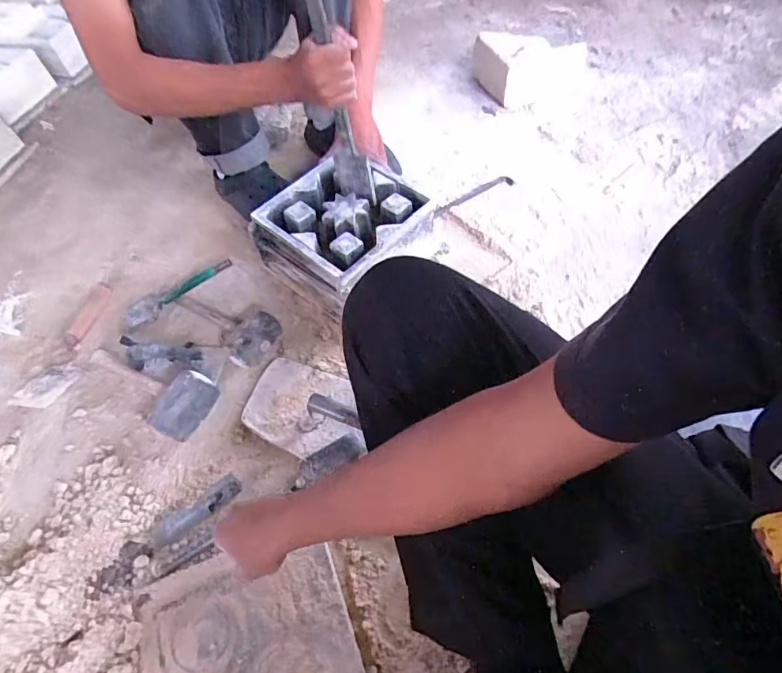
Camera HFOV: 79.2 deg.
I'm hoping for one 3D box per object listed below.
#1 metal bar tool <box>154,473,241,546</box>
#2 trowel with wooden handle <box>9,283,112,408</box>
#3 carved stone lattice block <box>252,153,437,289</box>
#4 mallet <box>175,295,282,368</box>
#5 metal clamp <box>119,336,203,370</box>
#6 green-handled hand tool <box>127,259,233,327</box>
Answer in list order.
[{"bbox_3d":[-0.268,0.237,0.650,0.126,0.028,0.038,-29,61,-13],"label":"metal bar tool"},{"bbox_3d":[-0.562,0.008,0.841,0.061,0.042,0.268,6,59,9],"label":"trowel with wooden handle"},{"bbox_3d":[-0.074,-0.197,0.801,0.226,0.070,0.231,34,66,22],"label":"carved stone lattice block"},{"bbox_3d":[-0.290,-0.023,0.811,0.217,0.058,0.093,22,62,31],"label":"mallet"},{"bbox_3d":[-0.378,0.026,0.778,0.145,0.045,0.045,1,58,6],"label":"metal clamp"},{"bbox_3d":[-0.382,-0.085,0.853,0.226,0.023,0.063,-24,57,14],"label":"green-handled hand tool"}]

